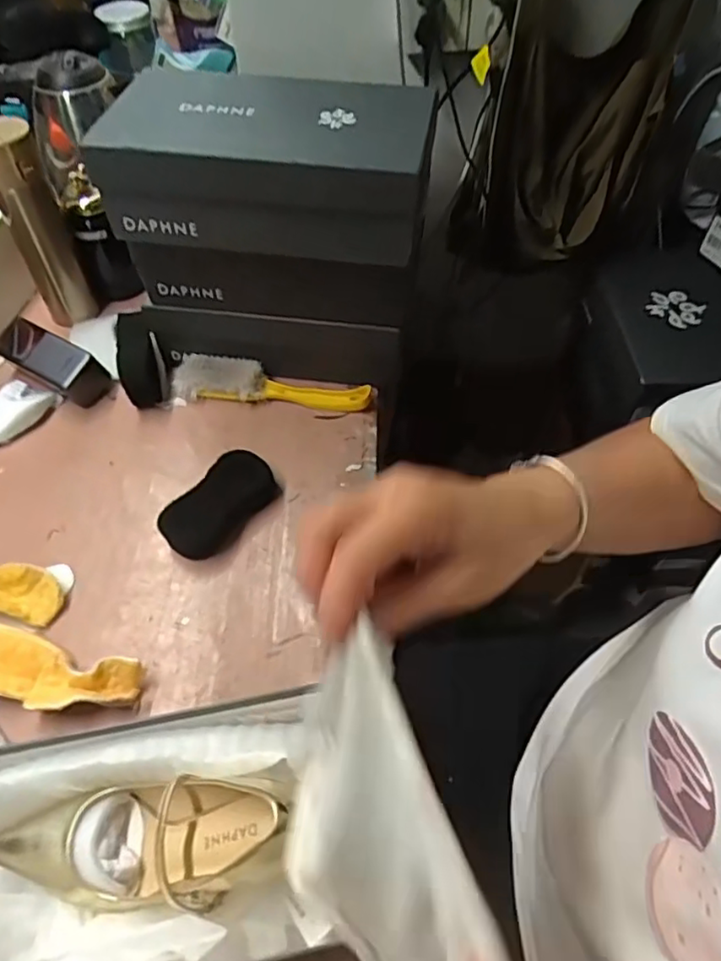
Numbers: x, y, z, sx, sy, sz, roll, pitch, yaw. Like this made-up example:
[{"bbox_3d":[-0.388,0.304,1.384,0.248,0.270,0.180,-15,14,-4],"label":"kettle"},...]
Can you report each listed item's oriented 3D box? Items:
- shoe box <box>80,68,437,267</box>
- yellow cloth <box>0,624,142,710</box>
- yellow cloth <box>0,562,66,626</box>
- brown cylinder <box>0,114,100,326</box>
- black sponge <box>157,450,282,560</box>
[{"bbox_3d":[-0.086,-0.319,0.593,0.307,0.108,0.183,9,54,6],"label":"shoe box"},{"bbox_3d":[-0.276,0.164,0.527,0.173,0.031,0.055,12,55,8],"label":"yellow cloth"},{"bbox_3d":[-0.332,0.102,0.571,0.103,0.024,0.049,6,54,4],"label":"yellow cloth"},{"bbox_3d":[-0.381,-0.295,0.729,0.064,0.246,0.054,-28,59,-19],"label":"brown cylinder"},{"bbox_3d":[-0.143,0.025,0.631,0.059,0.042,0.123,33,60,21],"label":"black sponge"}]

